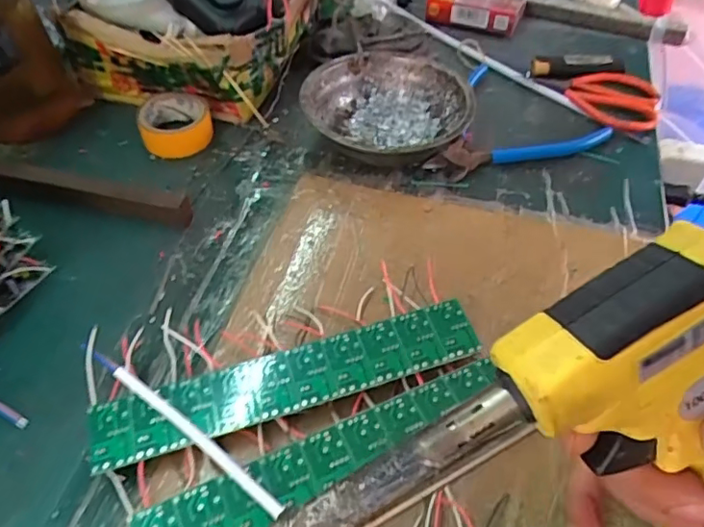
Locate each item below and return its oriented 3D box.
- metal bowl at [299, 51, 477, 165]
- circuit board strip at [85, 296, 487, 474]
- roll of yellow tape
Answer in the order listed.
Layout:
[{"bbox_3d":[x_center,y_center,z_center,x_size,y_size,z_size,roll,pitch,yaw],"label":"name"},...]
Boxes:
[{"bbox_3d":[0.025,-0.114,0.437,0.125,0.041,0.125,0,50,0],"label":"metal bowl"},{"bbox_3d":[-0.032,0.064,0.300,0.199,0.020,0.035,-14,52,-12],"label":"circuit board strip"},{"bbox_3d":[-0.138,-0.110,0.442,0.054,0.026,0.053,0,50,0],"label":"roll of yellow tape"}]

